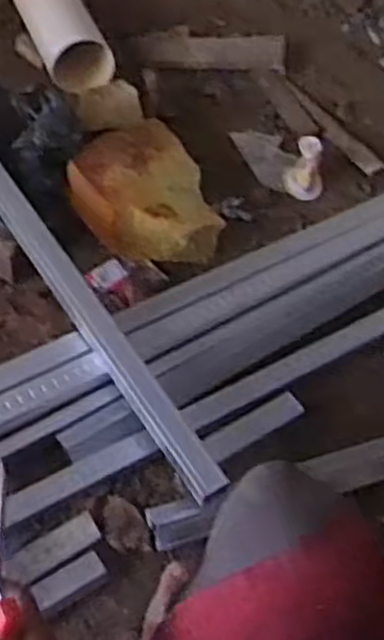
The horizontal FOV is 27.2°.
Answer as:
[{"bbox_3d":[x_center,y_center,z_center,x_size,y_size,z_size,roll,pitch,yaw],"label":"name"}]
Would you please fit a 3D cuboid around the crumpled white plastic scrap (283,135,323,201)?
[{"bbox_3d":[0.191,-0.260,1.326,0.069,0.096,0.051,39,58,25],"label":"crumpled white plastic scrap"}]

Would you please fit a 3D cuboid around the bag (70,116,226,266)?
[{"bbox_3d":[-0.088,-0.203,1.243,0.210,0.103,0.261,-15,54,-16],"label":"bag"}]

